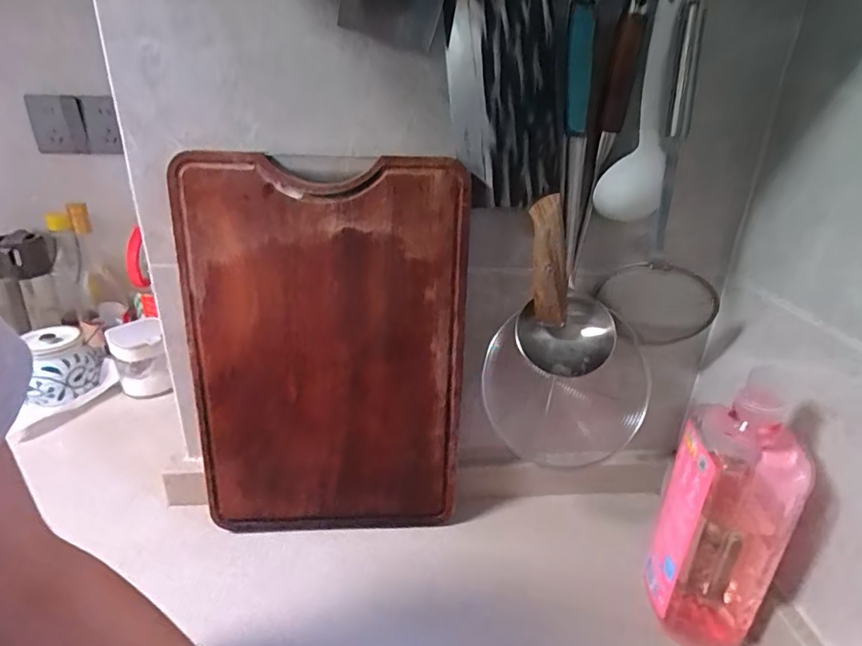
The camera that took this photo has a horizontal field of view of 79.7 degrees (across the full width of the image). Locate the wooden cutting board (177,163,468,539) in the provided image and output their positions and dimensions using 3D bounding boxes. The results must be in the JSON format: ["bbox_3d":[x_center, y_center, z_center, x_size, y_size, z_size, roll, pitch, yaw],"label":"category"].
[{"bbox_3d":[-0.103,0.042,0.511,0.259,0.384,0.021,2,20,-1],"label":"wooden cutting board"}]

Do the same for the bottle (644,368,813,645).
[{"bbox_3d":[0.264,0.164,0.462,0.095,0.242,0.106,19,30,32],"label":"bottle"}]

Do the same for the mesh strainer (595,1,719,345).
[{"bbox_3d":[0.235,-0.115,0.486,0.097,0.303,0.062,19,30,32],"label":"mesh strainer"}]

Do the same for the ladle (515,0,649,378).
[{"bbox_3d":[0.139,-0.113,0.470,0.089,0.336,0.065,6,25,10],"label":"ladle"}]

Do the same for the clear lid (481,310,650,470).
[{"bbox_3d":[0.148,0.088,0.584,0.177,0.182,0.027,1,25,-1],"label":"clear lid"}]

